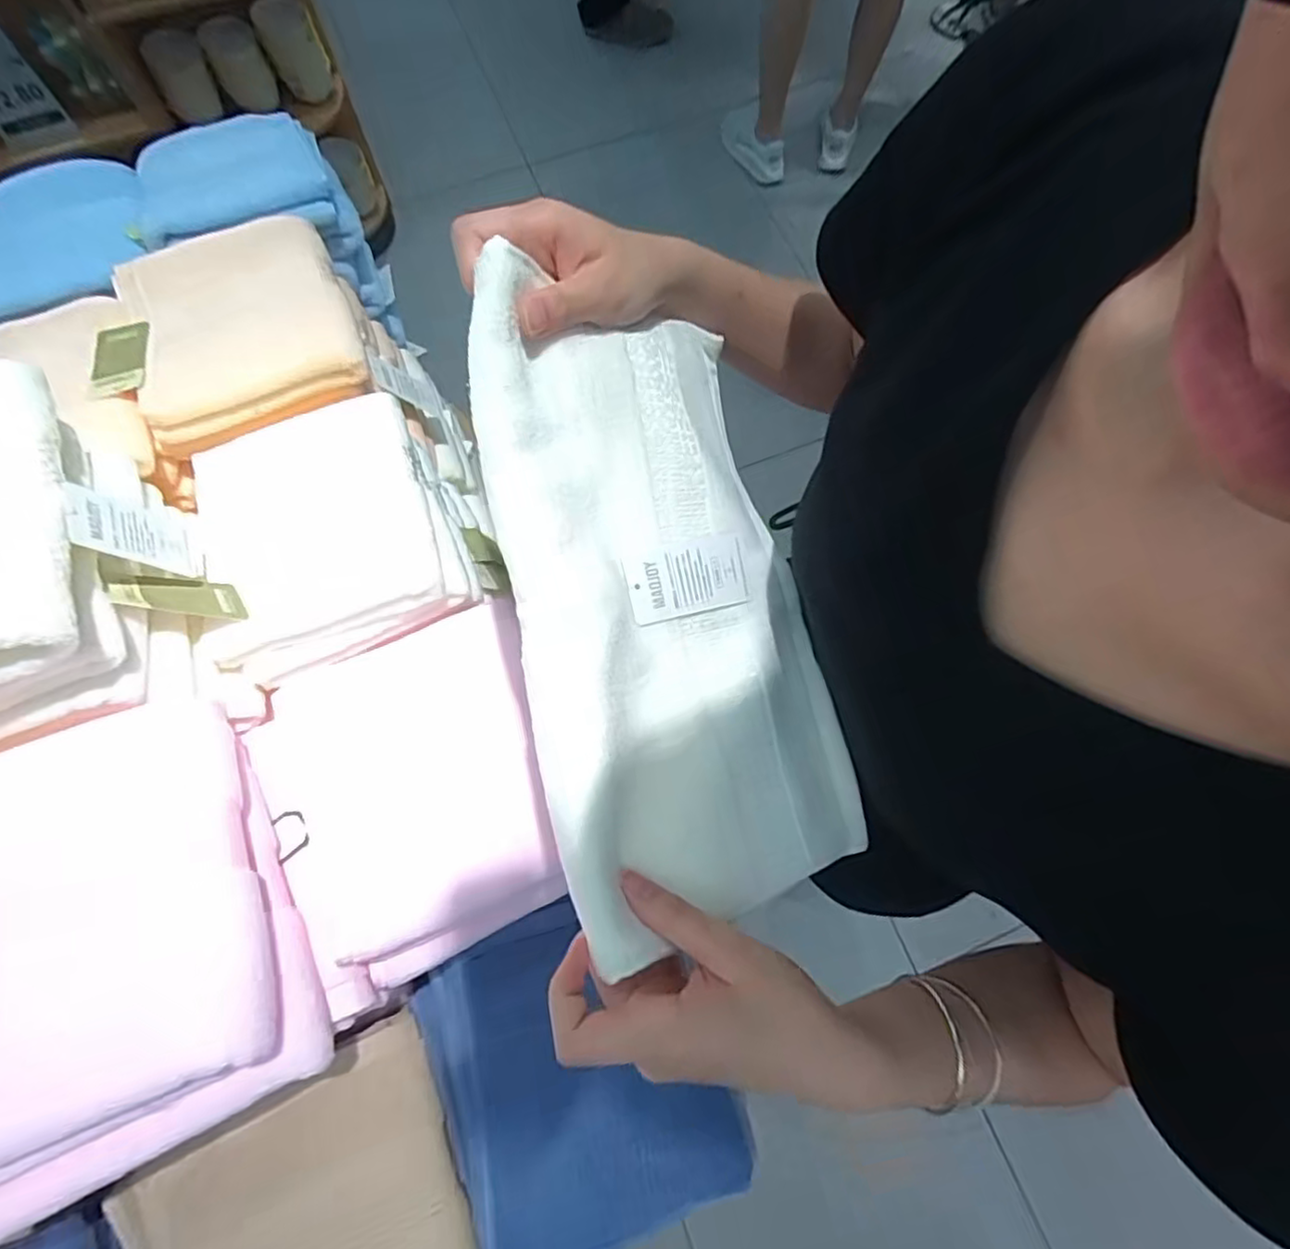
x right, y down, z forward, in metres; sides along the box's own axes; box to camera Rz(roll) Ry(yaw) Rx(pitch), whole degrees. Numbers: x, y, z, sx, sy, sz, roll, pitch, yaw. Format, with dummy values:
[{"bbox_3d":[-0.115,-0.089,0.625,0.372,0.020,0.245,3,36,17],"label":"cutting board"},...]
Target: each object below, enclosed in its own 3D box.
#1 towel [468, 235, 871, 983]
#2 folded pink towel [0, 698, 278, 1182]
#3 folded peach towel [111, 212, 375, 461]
[{"bbox_3d":[0.017,-0.012,0.341,0.182,0.030,0.306,-10,86,-37],"label":"towel"},{"bbox_3d":[-0.299,0.152,0.341,0.166,0.043,0.200,-22,74,-8],"label":"folded pink towel"},{"bbox_3d":[-0.325,-0.246,0.526,0.163,0.031,0.183,-21,74,-7],"label":"folded peach towel"}]

